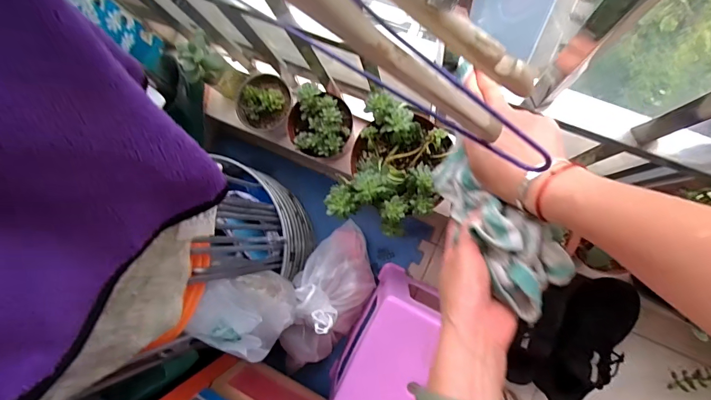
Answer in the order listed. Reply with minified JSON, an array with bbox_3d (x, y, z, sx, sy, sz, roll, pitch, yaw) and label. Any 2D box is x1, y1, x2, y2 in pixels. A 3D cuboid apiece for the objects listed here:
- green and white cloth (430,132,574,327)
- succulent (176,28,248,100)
[{"bbox_3d":[0.128,0.012,0.371,0.066,0.047,0.183,-29,45,6],"label":"green and white cloth"},{"bbox_3d":[-0.269,-0.246,0.756,0.061,0.144,0.068,-21,83,7],"label":"succulent"}]

